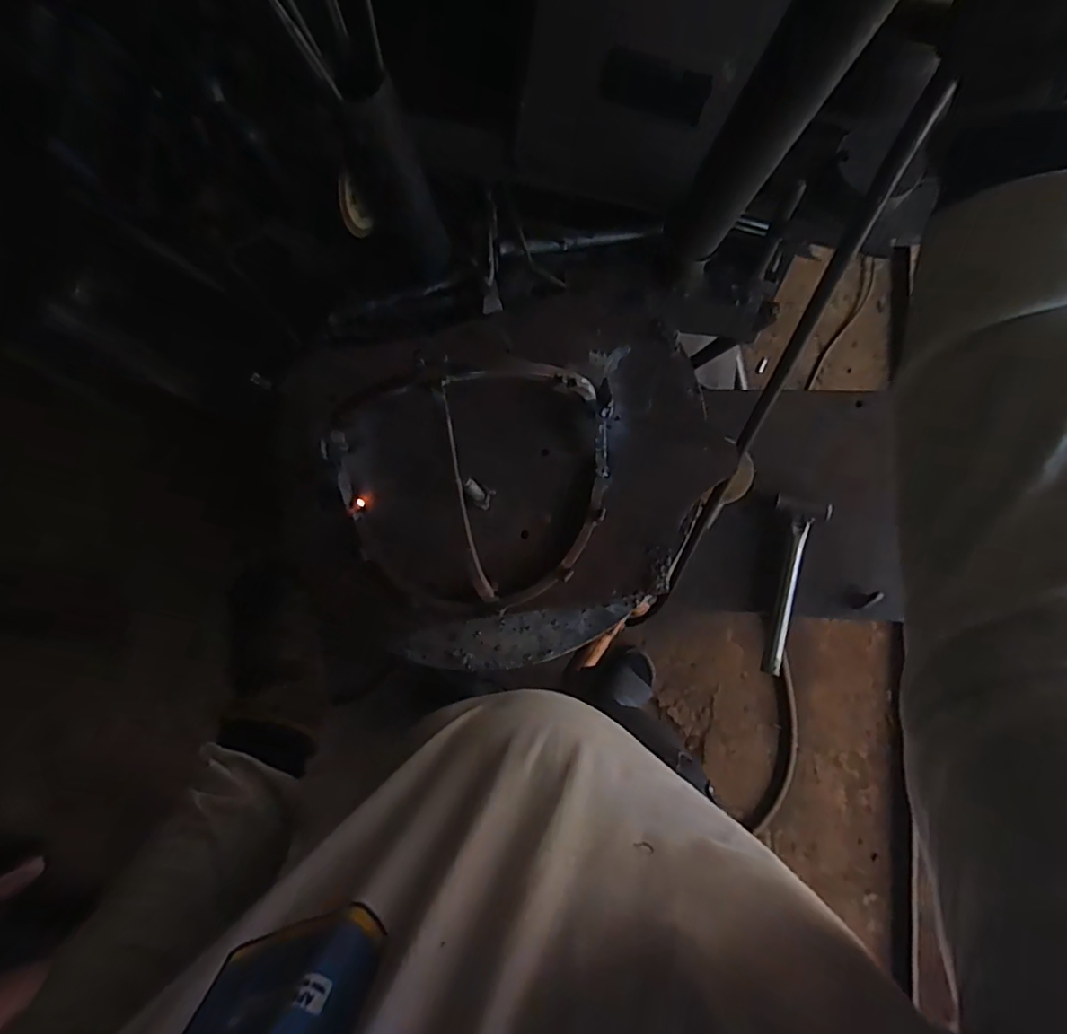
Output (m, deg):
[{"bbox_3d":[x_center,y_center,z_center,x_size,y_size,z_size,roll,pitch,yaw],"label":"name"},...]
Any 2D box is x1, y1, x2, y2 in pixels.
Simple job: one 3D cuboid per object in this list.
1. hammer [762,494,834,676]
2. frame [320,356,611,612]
[{"bbox_3d":[0.340,0.091,0.774,0.064,0.033,0.236,15,84,7],"label":"hammer"},{"bbox_3d":[-0.050,-0.016,0.467,0.260,0.112,0.185,-11,81,3],"label":"frame"}]

